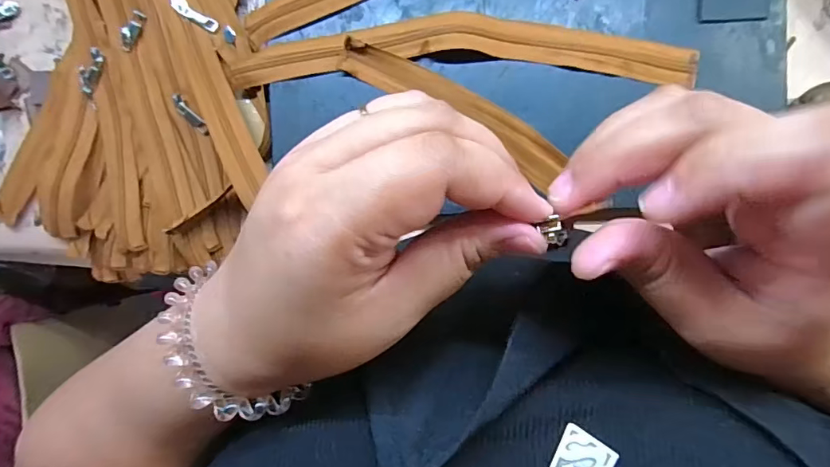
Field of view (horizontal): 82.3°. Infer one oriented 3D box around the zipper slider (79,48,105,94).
[{"bbox_3d":[-0.288,-0.144,0.421,0.016,0.008,0.039,30,95,3],"label":"zipper slider"}]

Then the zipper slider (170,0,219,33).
[{"bbox_3d":[-0.188,-0.186,0.403,0.043,0.004,0.014,34,95,-11],"label":"zipper slider"}]

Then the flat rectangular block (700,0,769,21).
[{"bbox_3d":[0.241,-0.172,0.356,0.046,0.004,0.021,-1,93,5],"label":"flat rectangular block"}]

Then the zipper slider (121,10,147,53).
[{"bbox_3d":[-0.243,-0.174,0.407,0.014,0.007,0.035,36,95,2],"label":"zipper slider"}]

